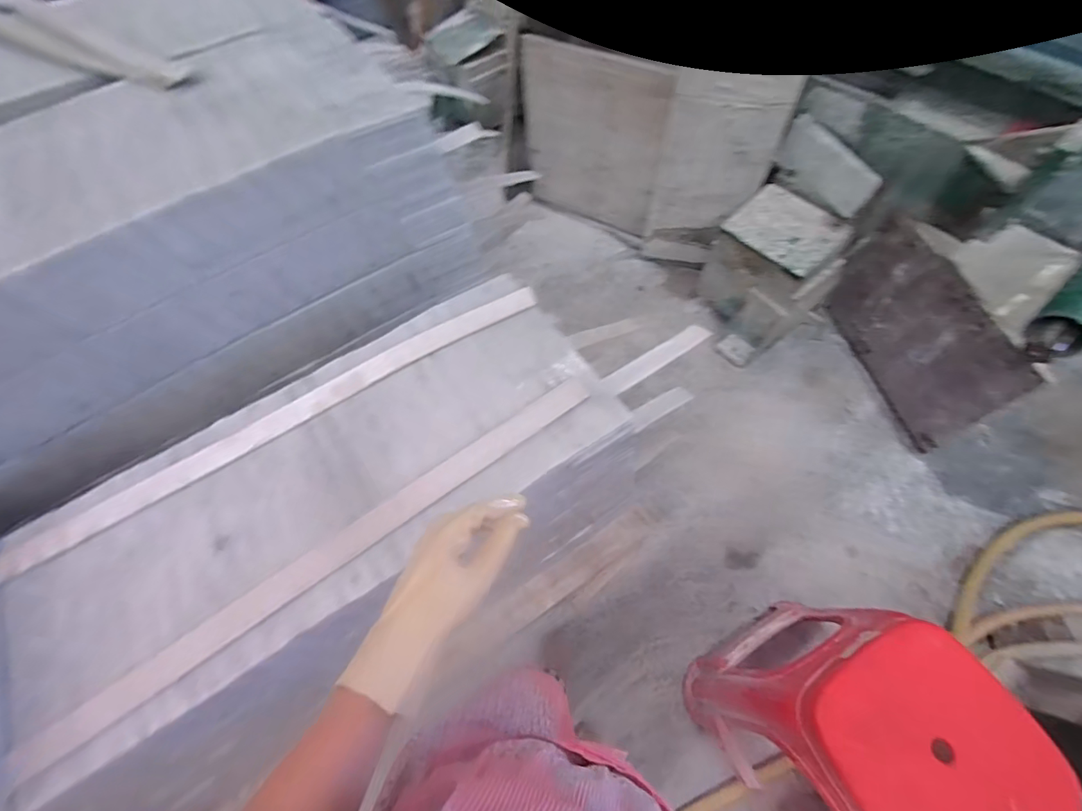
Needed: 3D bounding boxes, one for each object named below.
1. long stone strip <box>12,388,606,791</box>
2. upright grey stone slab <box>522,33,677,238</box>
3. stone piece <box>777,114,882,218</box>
[{"bbox_3d":[-0.222,0.150,0.528,0.653,0.009,0.045,-33,65,-14],"label":"long stone strip"},{"bbox_3d":[0.164,-0.862,1.568,0.512,0.530,0.068,31,63,17],"label":"upright grey stone slab"},{"bbox_3d":[0.739,-0.627,1.238,0.049,0.129,0.301,-17,61,-31],"label":"stone piece"}]

